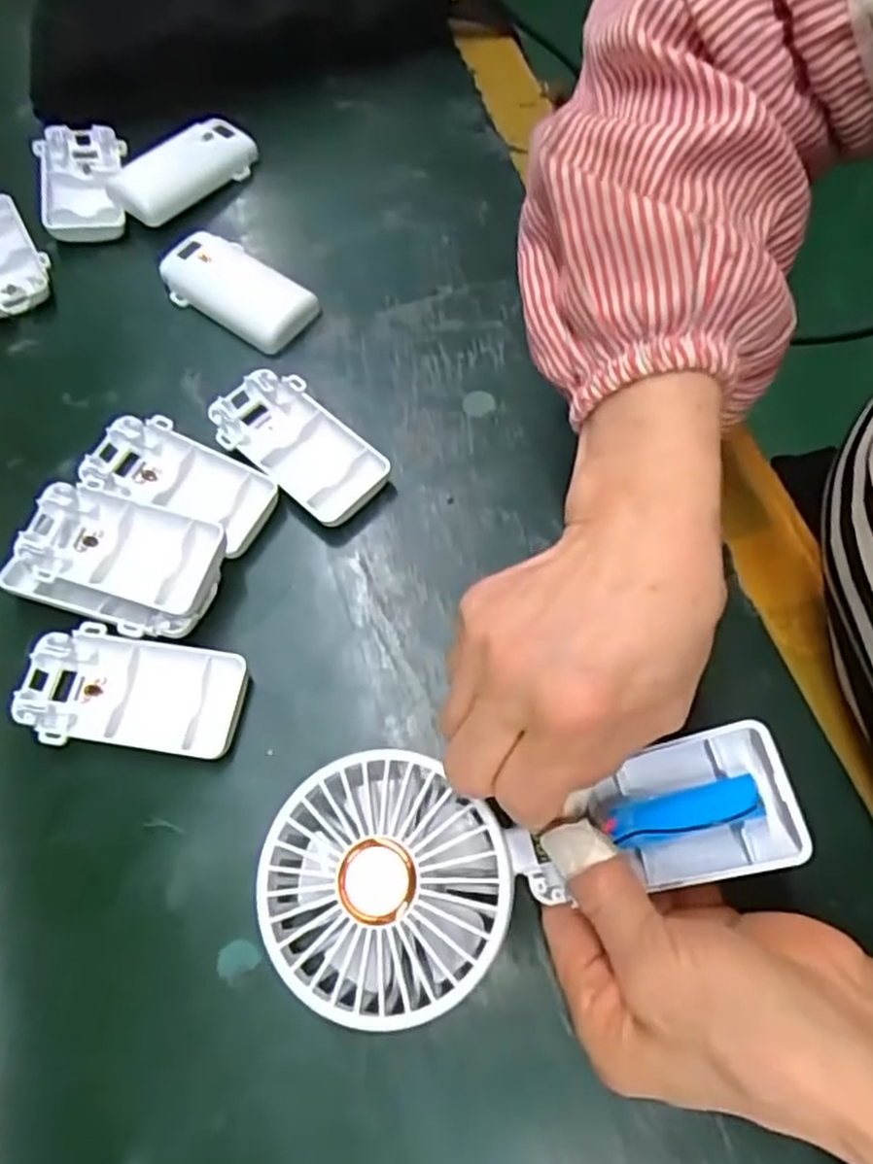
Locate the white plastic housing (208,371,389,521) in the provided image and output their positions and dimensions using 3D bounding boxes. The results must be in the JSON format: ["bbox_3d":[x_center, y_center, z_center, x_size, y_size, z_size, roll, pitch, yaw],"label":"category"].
[{"bbox_3d":[-0.070,-0.069,0.372,0.048,0.015,0.094,-43,70,-15],"label":"white plastic housing"}]

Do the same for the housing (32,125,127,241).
[{"bbox_3d":[-0.217,-0.248,0.456,0.047,0.017,0.094,-15,66,-3],"label":"housing"}]

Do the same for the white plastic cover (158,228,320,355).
[{"bbox_3d":[-0.109,-0.163,0.410,0.088,0.014,0.046,31,71,16],"label":"white plastic cover"}]

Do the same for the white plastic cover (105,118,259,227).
[{"bbox_3d":[-0.153,-0.251,0.450,0.090,0.019,0.042,-42,70,-14],"label":"white plastic cover"}]

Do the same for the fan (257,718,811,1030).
[{"bbox_3d":[0.028,0.094,0.251,0.174,0.037,0.082,-13,65,5],"label":"fan"}]

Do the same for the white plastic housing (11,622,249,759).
[{"bbox_3d":[-0.131,0.048,0.321,0.095,0.014,0.048,7,66,6],"label":"white plastic housing"}]

